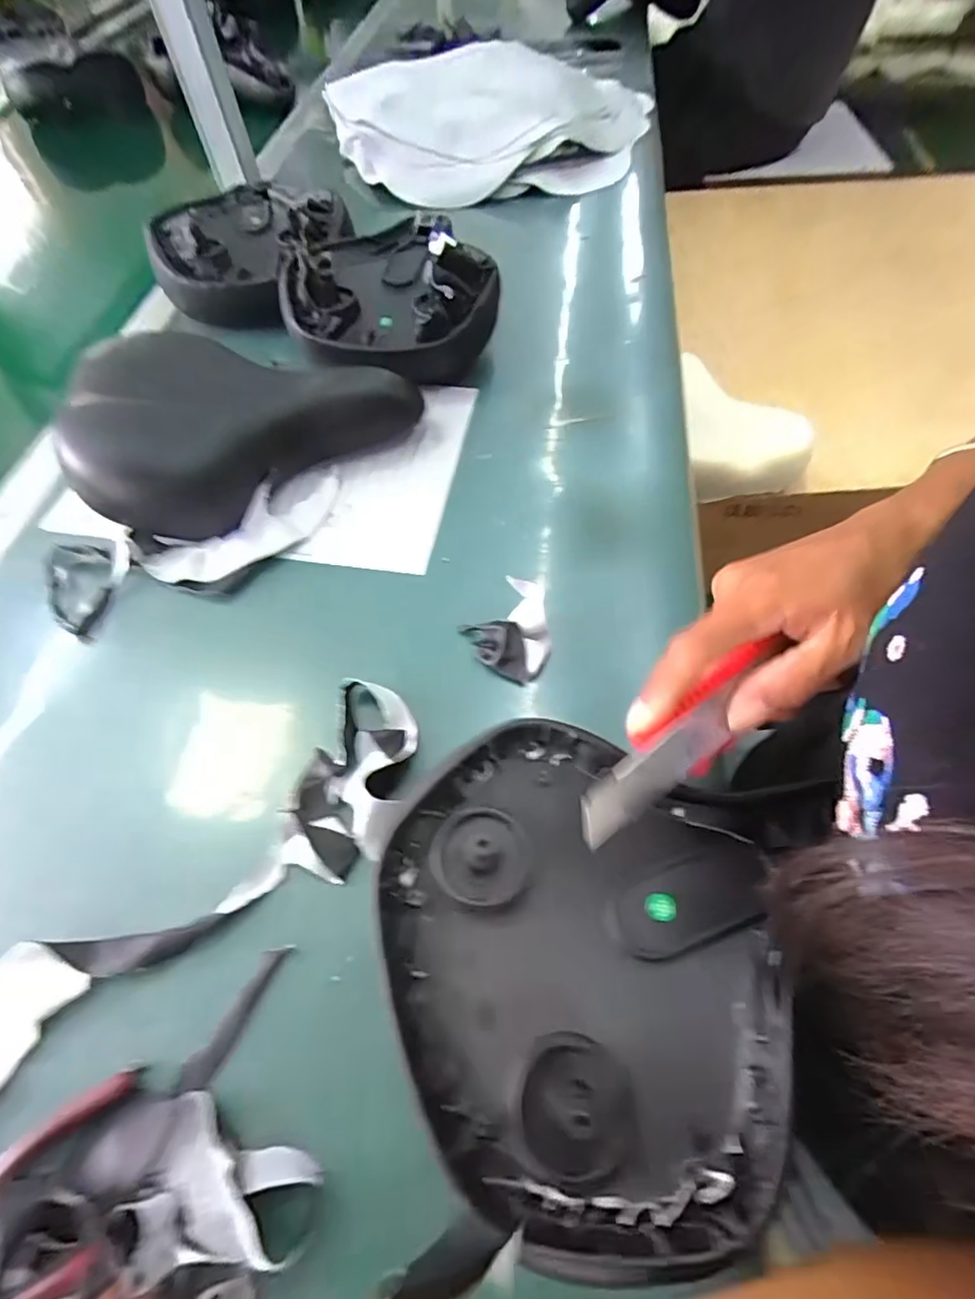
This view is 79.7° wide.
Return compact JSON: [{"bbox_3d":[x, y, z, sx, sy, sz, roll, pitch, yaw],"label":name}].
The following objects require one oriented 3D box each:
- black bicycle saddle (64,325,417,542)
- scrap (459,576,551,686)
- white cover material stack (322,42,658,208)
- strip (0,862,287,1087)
[{"bbox_3d":[-0.179,-0.170,0.430,0.240,0.082,0.109,-34,63,-16],"label":"black bicycle saddle"},{"bbox_3d":[0.011,-0.010,0.361,0.051,0.031,0.059,-4,59,1],"label":"scrap"},{"bbox_3d":[0.008,-0.687,0.742,0.389,0.052,0.362,4,59,5],"label":"white cover material stack"},{"bbox_3d":[-0.187,0.149,0.273,0.175,0.015,0.054,-40,65,-19],"label":"strip"}]

